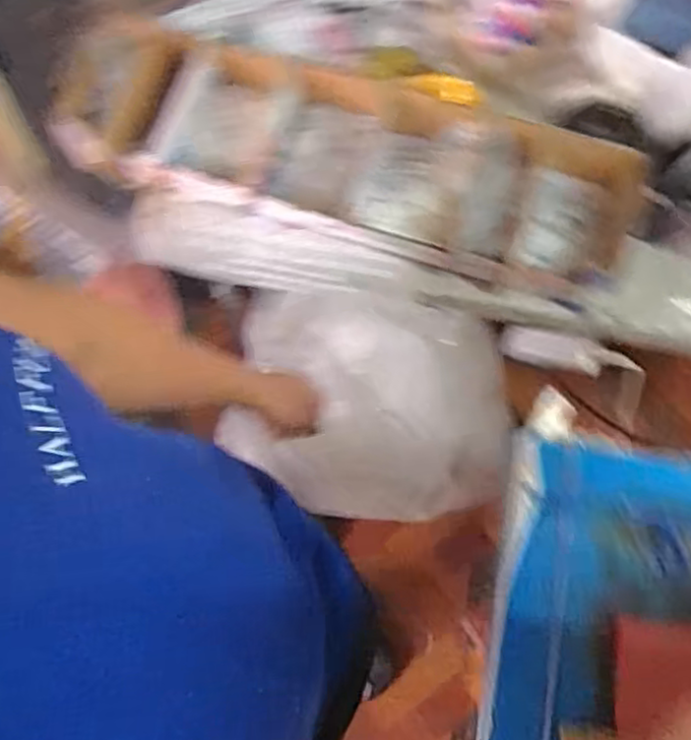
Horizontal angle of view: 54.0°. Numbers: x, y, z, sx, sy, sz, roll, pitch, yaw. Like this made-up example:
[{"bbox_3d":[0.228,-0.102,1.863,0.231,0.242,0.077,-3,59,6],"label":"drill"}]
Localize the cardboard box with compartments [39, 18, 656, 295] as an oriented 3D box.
[{"bbox_3d":[-0.002,-0.241,0.764,0.629,0.068,0.181,18,75,6],"label":"cardboard box with compartments"}]

